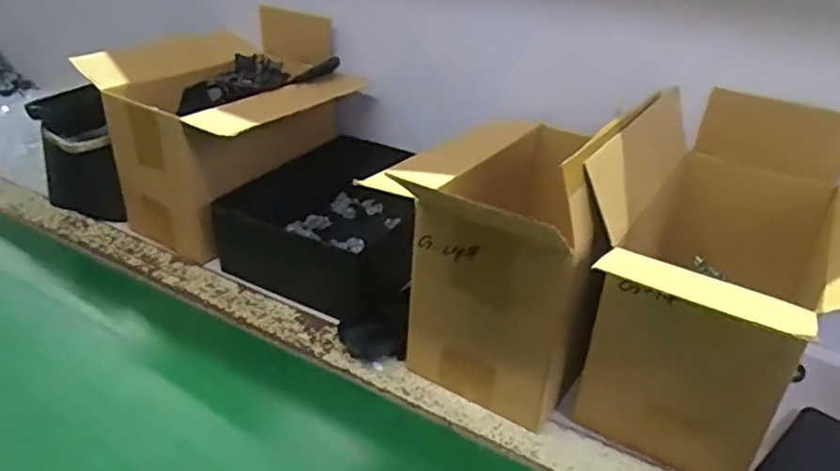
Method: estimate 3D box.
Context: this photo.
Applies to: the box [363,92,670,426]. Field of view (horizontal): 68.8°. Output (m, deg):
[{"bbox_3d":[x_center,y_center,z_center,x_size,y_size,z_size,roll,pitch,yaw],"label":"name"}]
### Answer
[{"bbox_3d":[0.084,-0.013,0.538,0.173,0.233,0.236,18,37,23],"label":"box"}]

